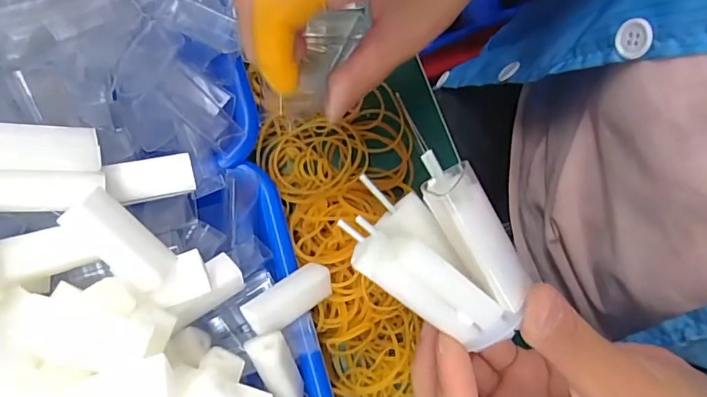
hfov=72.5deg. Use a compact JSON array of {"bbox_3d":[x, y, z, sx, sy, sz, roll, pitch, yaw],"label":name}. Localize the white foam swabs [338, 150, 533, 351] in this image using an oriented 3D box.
[{"bbox_3d":[0.030,0.022,0.178,0.049,0.027,0.069,-30,81,-5],"label":"white foam swabs"}]

